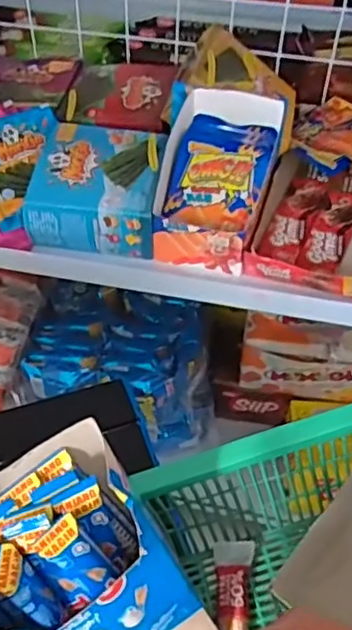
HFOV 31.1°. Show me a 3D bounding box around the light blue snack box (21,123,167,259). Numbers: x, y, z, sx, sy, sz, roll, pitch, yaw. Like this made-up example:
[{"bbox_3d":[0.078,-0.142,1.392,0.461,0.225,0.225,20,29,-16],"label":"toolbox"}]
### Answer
[{"bbox_3d":[-0.080,-0.132,0.665,0.126,0.070,0.122,5,50,4],"label":"light blue snack box"}]

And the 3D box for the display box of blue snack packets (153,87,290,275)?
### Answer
[{"bbox_3d":[0.044,-0.149,0.653,0.106,0.114,0.175,15,52,12],"label":"display box of blue snack packets"}]

